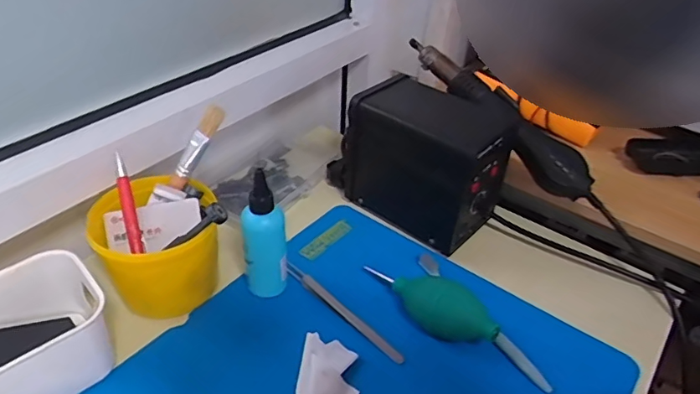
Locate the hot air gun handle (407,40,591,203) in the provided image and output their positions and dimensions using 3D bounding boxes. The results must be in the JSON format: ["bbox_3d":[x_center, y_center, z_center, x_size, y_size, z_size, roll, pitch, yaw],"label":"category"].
[{"bbox_3d":[0.165,-0.094,0.582,0.051,0.034,0.251,-32,71,-37],"label":"hot air gun handle"}]

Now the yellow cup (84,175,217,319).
[{"bbox_3d":[-0.178,0.051,0.481,0.120,0.095,0.102,8,38,6],"label":"yellow cup"}]

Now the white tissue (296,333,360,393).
[{"bbox_3d":[-0.018,0.149,0.435,0.047,0.023,0.076,6,37,2],"label":"white tissue"}]

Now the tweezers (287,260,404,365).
[{"bbox_3d":[-0.007,0.104,0.484,0.145,0.012,0.010,32,46,32],"label":"tweezers"}]

